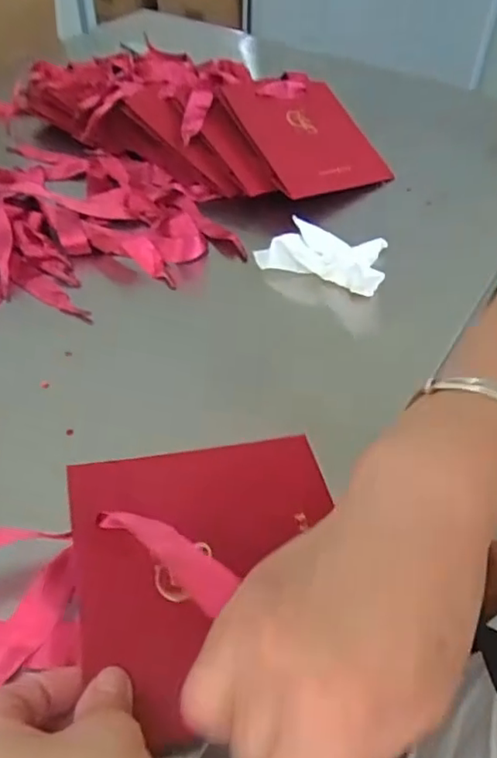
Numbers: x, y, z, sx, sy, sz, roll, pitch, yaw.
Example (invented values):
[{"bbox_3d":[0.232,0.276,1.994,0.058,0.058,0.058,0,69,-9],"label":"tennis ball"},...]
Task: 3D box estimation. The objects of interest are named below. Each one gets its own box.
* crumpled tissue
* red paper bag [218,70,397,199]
[{"bbox_3d":[0.065,-0.106,0.495,0.105,0.029,0.066,19,49,16],"label":"crumpled tissue"},{"bbox_3d":[0.060,-0.248,0.590,0.123,0.012,0.145,-25,79,-25],"label":"red paper bag"}]

